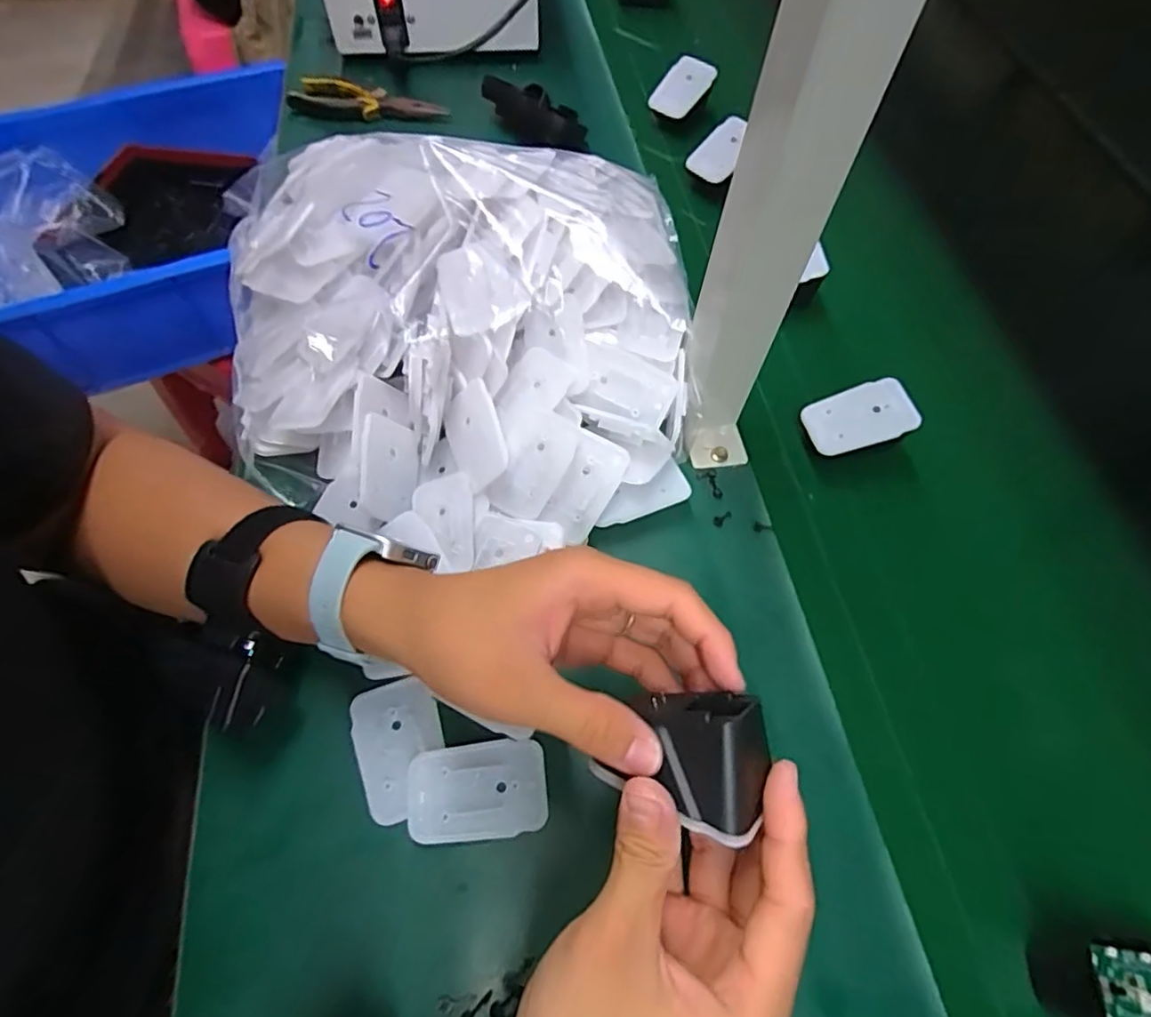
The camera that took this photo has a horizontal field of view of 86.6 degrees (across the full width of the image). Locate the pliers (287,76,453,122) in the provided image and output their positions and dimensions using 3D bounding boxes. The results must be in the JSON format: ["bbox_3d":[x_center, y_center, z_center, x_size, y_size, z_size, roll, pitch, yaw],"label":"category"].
[{"bbox_3d":[-0.205,-0.403,0.609,0.156,0.018,0.042,13,64,6],"label":"pliers"}]

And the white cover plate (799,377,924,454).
[{"bbox_3d":[0.194,-0.063,0.420,0.067,0.006,0.043,-20,69,11],"label":"white cover plate"}]

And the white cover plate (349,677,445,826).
[{"bbox_3d":[-0.095,0.128,0.327,0.046,0.007,0.068,-15,65,-8],"label":"white cover plate"}]

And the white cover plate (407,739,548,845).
[{"bbox_3d":[-0.051,0.146,0.316,0.069,0.012,0.044,-5,64,-3],"label":"white cover plate"}]

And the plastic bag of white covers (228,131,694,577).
[{"bbox_3d":[-0.088,-0.127,0.418,0.321,0.083,0.319,-2,63,-2],"label":"plastic bag of white covers"}]

